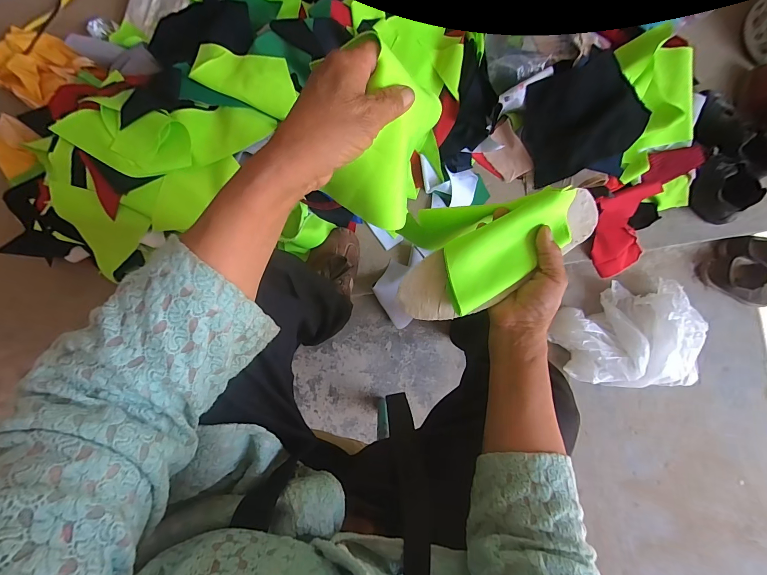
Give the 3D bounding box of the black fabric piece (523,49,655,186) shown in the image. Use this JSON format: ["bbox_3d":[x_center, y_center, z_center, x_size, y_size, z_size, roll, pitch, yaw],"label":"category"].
[{"bbox_3d":[0.427,-0.349,0.715,0.244,0.111,0.188,-18,89,-7],"label":"black fabric piece"}]

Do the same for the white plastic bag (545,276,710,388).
[{"bbox_3d":[0.624,0.118,0.882,0.391,0.125,0.266,2,86,-6],"label":"white plastic bag"}]

